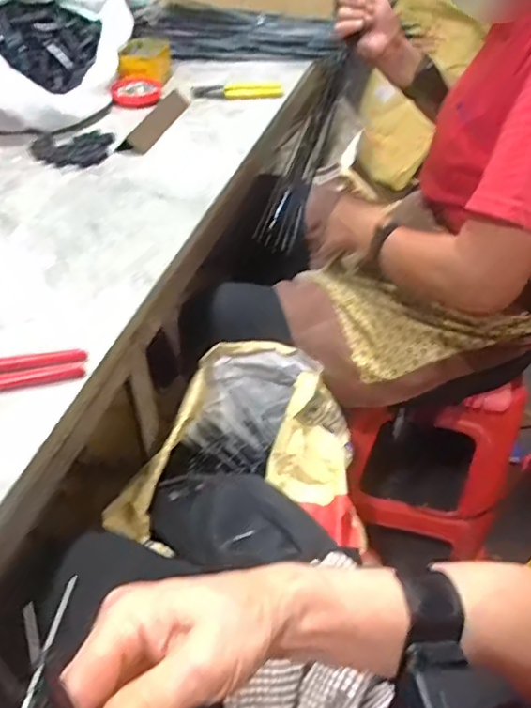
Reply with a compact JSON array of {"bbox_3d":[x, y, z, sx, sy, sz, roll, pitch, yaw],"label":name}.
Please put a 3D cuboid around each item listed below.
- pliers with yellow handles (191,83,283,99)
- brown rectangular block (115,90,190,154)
[{"bbox_3d":[-0.051,-0.486,1.011,0.165,0.021,0.030,-2,44,-3],"label":"pliers with yellow handles"},{"bbox_3d":[-0.175,-0.382,0.902,0.042,0.018,0.213,13,46,12],"label":"brown rectangular block"}]

